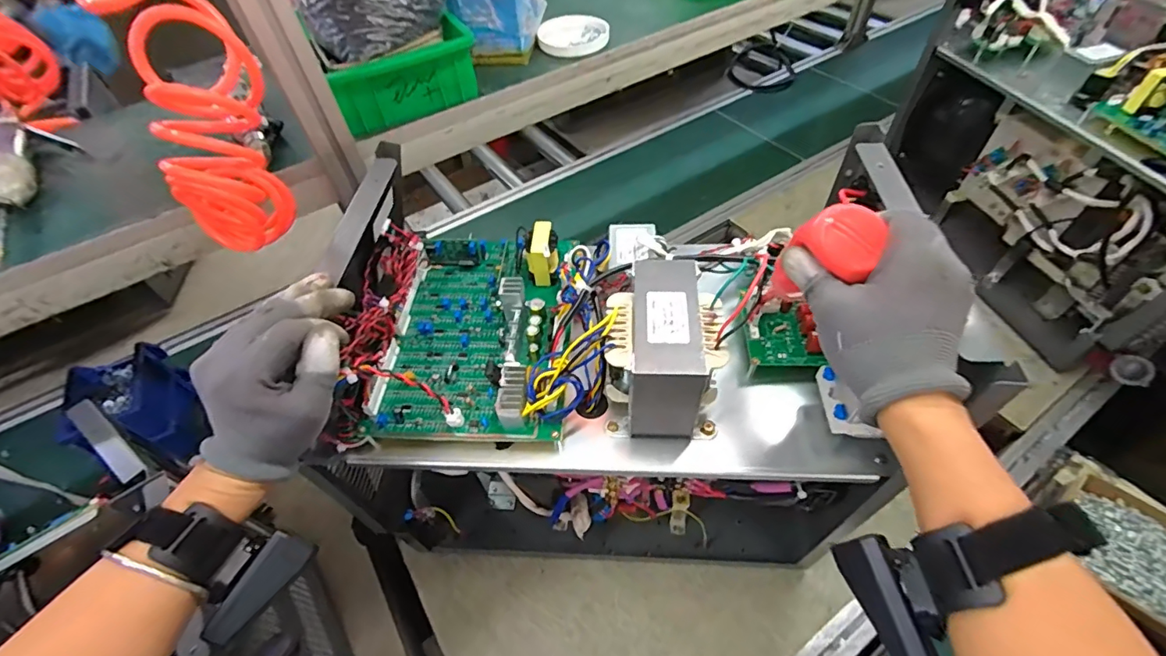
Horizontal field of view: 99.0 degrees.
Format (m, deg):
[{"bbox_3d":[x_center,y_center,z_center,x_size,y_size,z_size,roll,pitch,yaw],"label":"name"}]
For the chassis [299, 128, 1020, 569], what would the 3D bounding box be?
[{"bbox_3d":[0.011,0.076,0.554,0.479,0.437,0.231,1,52,6],"label":"chassis"}]

